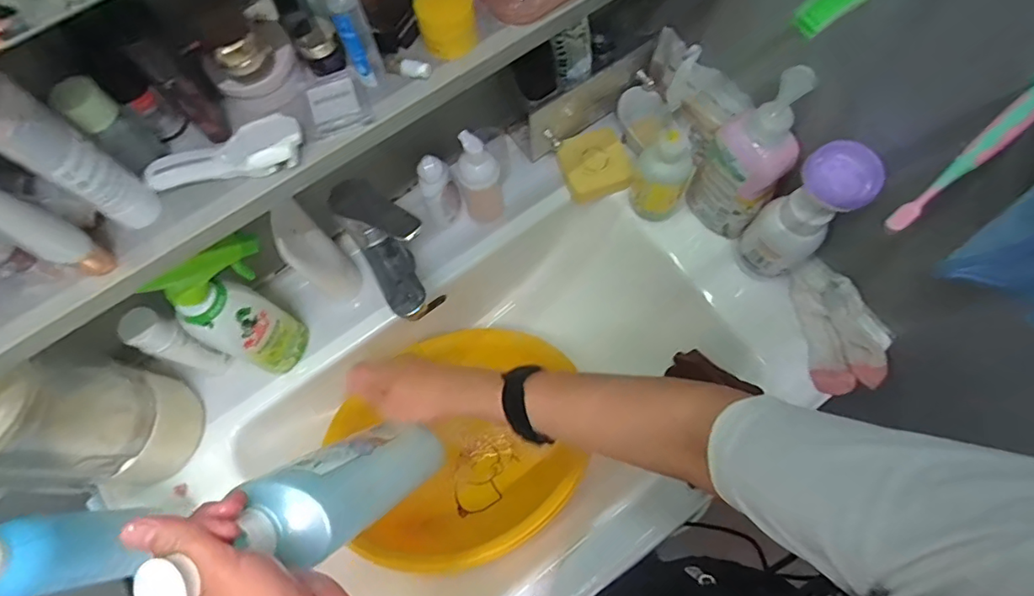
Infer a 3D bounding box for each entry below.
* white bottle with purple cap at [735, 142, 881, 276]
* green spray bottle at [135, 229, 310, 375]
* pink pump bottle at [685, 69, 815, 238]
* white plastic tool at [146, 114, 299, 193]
[{"bbox_3d":[0.295,-0.083,0.560,0.071,0.177,0.067,-1,71,2],"label":"white bottle with purple cap"},{"bbox_3d":[-0.263,0.014,0.531,0.107,0.209,0.045,-42,74,-11],"label":"green spray bottle"},{"bbox_3d":[0.250,-0.149,0.573,0.083,0.204,0.060,42,77,15],"label":"pink pump bottle"},{"bbox_3d":[-0.189,-0.092,0.349,0.099,0.014,0.033,-19,71,-4],"label":"white plastic tool"}]

